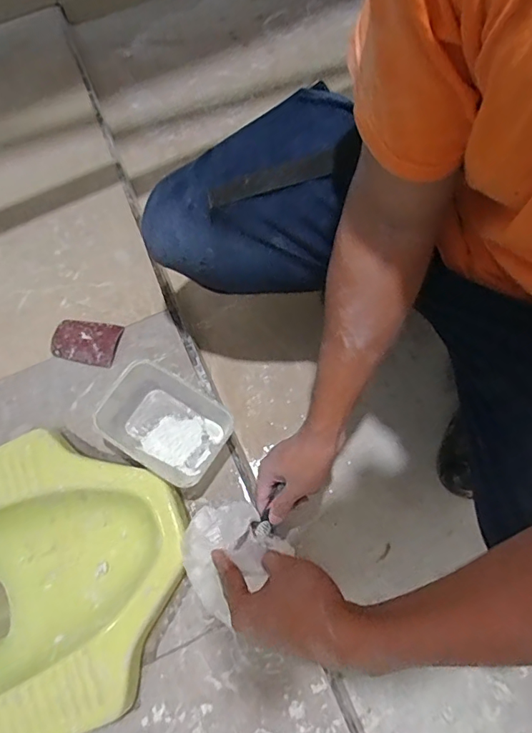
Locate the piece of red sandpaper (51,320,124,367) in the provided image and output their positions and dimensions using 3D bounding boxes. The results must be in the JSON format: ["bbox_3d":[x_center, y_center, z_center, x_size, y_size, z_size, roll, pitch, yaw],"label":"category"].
[{"bbox_3d":[-0.275,-0.039,0.724,0.098,0.022,0.067,9,70,4],"label":"piece of red sandpaper"}]

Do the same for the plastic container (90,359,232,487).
[{"bbox_3d":[-0.139,0.077,0.660,0.173,0.066,0.127,32,74,12],"label":"plastic container"}]

